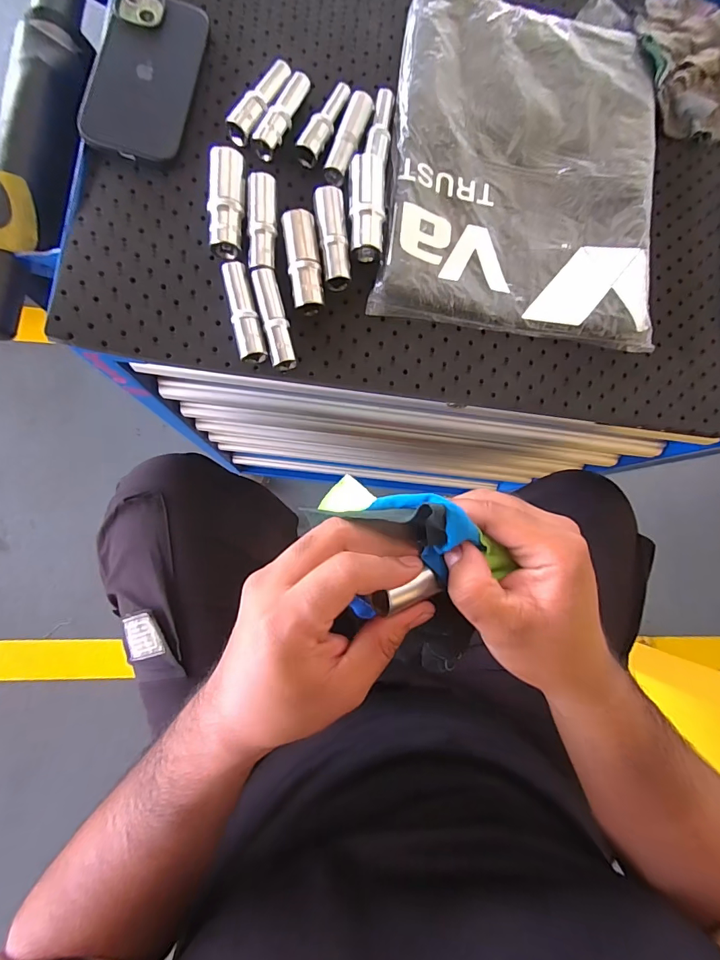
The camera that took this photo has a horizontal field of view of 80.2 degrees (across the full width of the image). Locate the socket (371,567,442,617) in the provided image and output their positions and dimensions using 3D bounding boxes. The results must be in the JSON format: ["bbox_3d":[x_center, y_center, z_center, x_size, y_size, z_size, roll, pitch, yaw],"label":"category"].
[{"bbox_3d":[0.026,0.060,0.227,0.040,0.013,0.015,-14,85,-24],"label":"socket"}]

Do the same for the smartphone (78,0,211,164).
[{"bbox_3d":[-0.176,-0.340,0.355,0.074,0.017,0.148,9,83,-5],"label":"smartphone"}]

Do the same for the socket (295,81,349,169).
[{"bbox_3d":[-0.029,-0.308,0.370,0.020,0.014,0.079,29,81,-3],"label":"socket"}]

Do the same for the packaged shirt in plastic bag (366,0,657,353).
[{"bbox_3d":[0.148,-0.294,0.385,0.233,0.016,0.332,7,83,-6],"label":"packaged shirt in plastic bag"}]

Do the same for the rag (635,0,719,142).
[{"bbox_3d":[0.342,-0.420,0.424,0.144,0.027,0.168,29,81,-2],"label":"rag"}]

